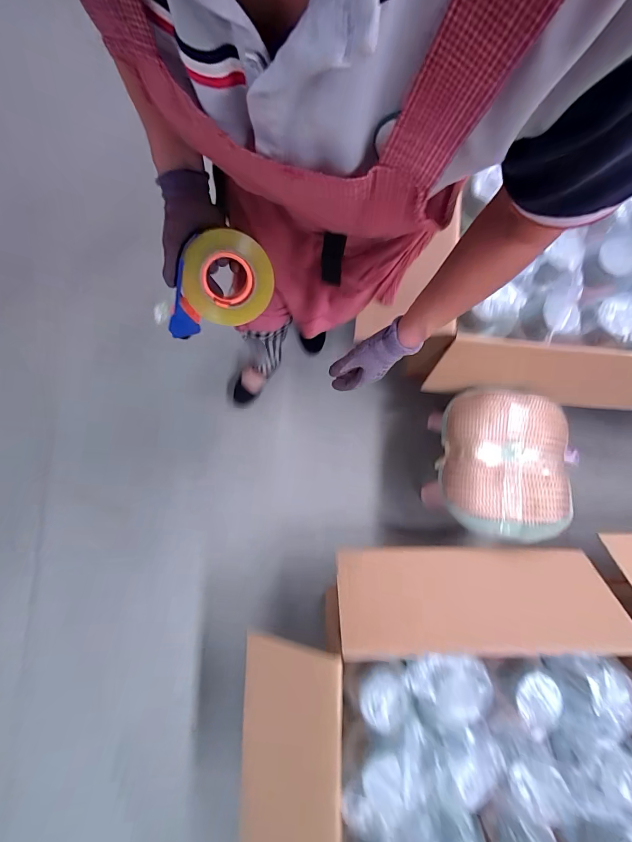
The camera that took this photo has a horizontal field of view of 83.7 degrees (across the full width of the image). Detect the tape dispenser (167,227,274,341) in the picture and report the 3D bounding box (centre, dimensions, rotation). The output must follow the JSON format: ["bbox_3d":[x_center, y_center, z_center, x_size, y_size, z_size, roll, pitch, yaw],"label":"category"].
[{"bbox_3d":[-0.154,-0.210,0.537,0.161,0.065,0.125,-20,117,-13],"label":"tape dispenser"}]

